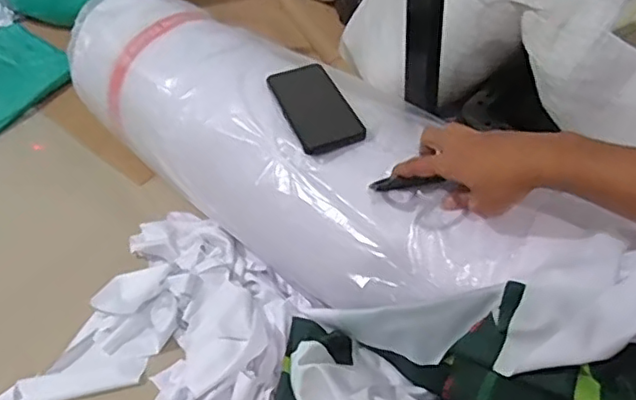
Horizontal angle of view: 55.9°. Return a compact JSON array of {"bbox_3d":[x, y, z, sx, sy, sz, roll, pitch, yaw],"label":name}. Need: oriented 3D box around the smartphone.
[{"bbox_3d":[-0.005,-0.120,0.758,0.078,0.012,0.170,-20,49,-8],"label":"smartphone"}]

